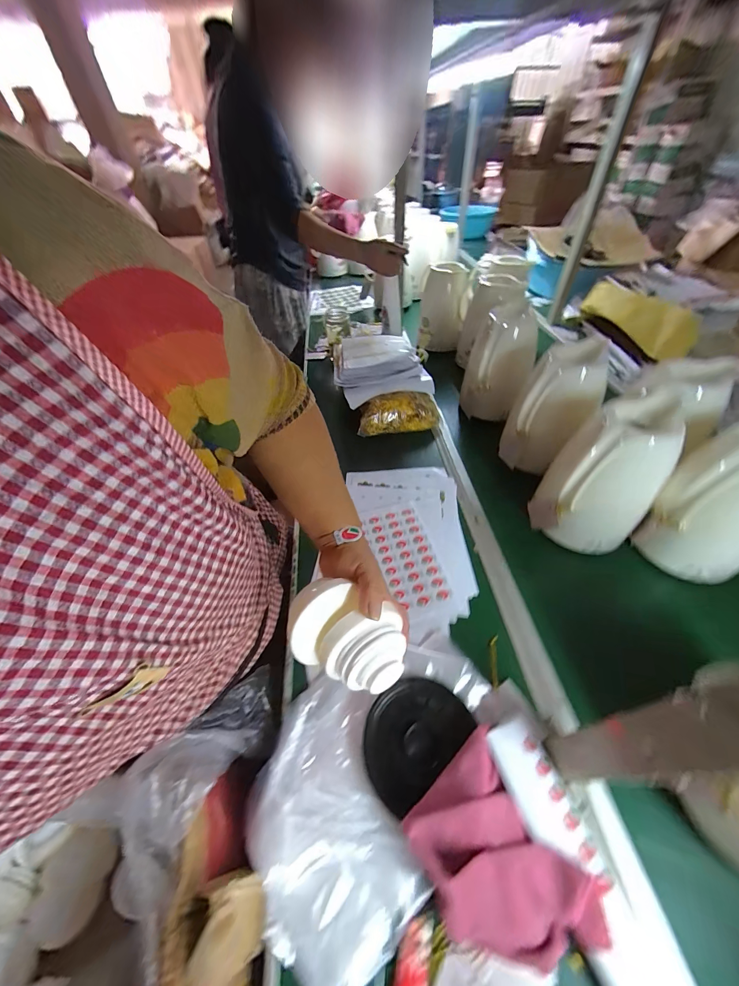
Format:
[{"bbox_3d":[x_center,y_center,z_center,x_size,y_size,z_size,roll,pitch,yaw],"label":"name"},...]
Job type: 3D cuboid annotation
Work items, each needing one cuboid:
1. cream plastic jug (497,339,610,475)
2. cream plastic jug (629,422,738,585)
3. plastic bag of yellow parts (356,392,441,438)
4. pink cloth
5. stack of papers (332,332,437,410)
[{"bbox_3d":[0.362,-0.153,0.647,0.118,0.213,0.159,34,58,29],"label":"cream plastic jug"},{"bbox_3d":[0.531,0.016,0.481,0.166,0.222,0.135,-24,51,-18],"label":"cream plastic jug"},{"bbox_3d":[0.072,-0.193,0.797,0.200,0.082,0.068,-9,48,-5],"label":"plastic bag of yellow parts"},{"bbox_3d":[0.123,0.354,0.315,0.127,0.053,0.159,-27,52,-20],"label":"pink cloth"},{"bbox_3d":[0.022,-0.360,0.877,0.240,0.074,0.311,-7,48,-4],"label":"stack of papers"}]

